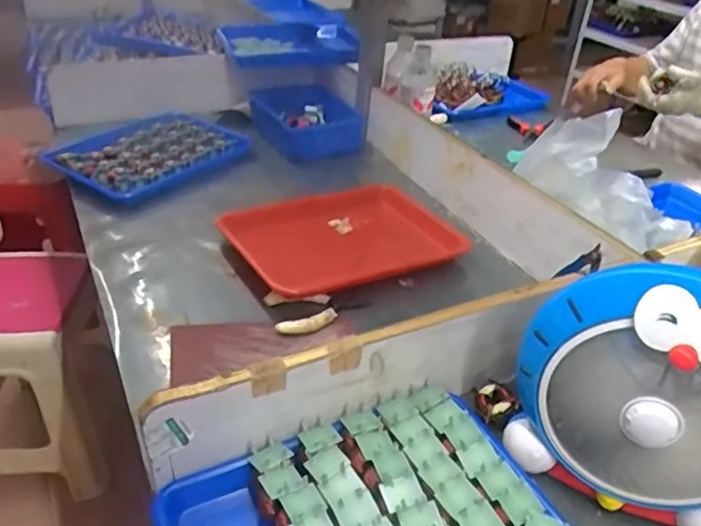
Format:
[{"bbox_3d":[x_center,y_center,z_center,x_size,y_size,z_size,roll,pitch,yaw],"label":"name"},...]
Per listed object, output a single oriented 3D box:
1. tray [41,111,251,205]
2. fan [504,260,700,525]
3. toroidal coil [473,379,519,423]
[{"bbox_3d":[-0.363,-0.215,1.138,0.234,0.048,0.357,19,37,20],"label":"tray"},{"bbox_3d":[0.267,0.122,0.531,0.233,0.228,0.070,16,36,16],"label":"fan"},{"bbox_3d":[0.163,0.156,0.669,0.041,0.018,0.048,-4,35,-12],"label":"toroidal coil"}]

